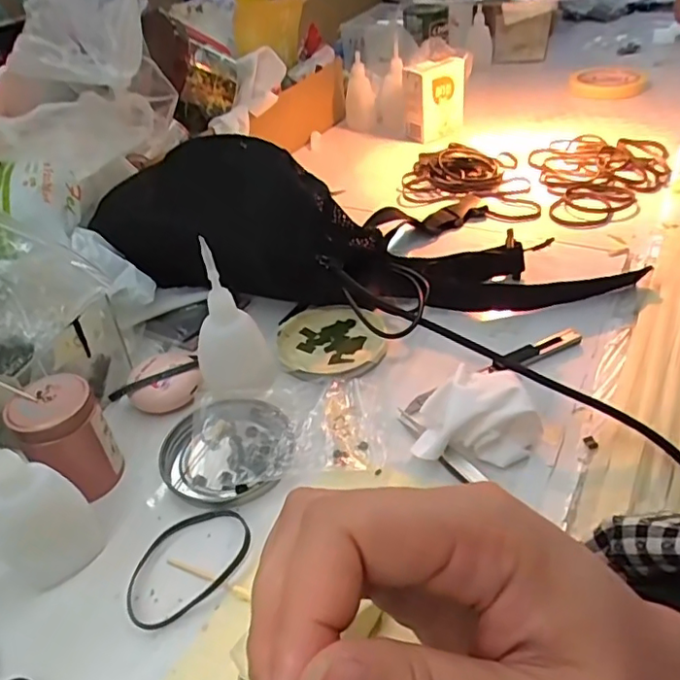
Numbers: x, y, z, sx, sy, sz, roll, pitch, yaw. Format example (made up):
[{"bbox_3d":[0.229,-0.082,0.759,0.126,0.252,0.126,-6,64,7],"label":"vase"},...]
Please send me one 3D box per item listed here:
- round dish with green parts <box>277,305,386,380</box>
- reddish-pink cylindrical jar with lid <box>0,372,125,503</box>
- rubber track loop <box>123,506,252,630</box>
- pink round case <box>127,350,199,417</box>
[{"bbox_3d":[-0.007,0.002,0.430,0.077,0.013,0.078,-3,39,3],"label":"round dish with green parts"},{"bbox_3d":[-0.156,0.058,0.336,0.048,0.064,0.042,-27,44,-24],"label":"reddish-pink cylindrical jar with lid"},{"bbox_3d":[-0.080,0.114,0.305,0.071,0.004,0.049,-31,46,-28],"label":"rubber track loop"},{"bbox_3d":[-0.118,0.026,0.400,0.047,0.018,0.044,-3,39,3],"label":"pink round case"}]

